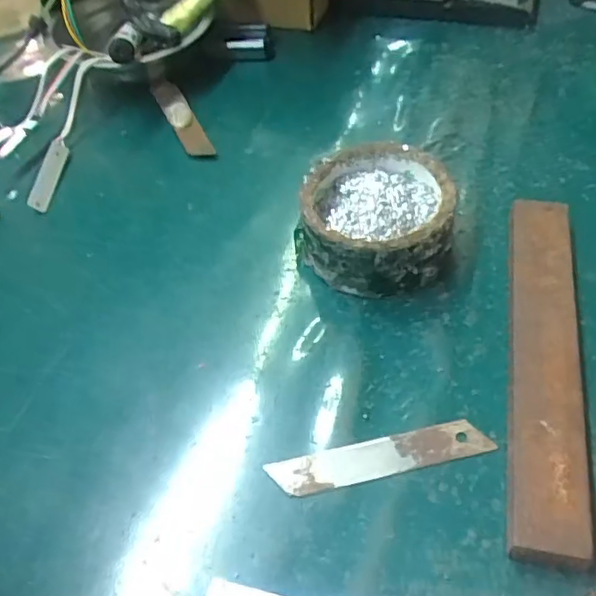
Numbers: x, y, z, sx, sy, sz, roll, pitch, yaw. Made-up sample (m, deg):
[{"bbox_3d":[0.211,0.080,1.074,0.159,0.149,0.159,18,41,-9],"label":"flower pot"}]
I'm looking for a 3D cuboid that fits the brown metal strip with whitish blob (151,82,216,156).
[{"bbox_3d":[-0.084,-0.131,0.444,0.019,0.009,0.093,-22,53,-11],"label":"brown metal strip with whitish blob"}]

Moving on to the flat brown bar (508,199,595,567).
[{"bbox_3d":[0.118,0.028,0.295,0.031,0.018,0.196,7,53,11],"label":"flat brown bar"}]

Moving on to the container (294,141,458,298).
[{"bbox_3d":[0.042,-0.044,0.342,0.083,0.045,0.078,-3,51,4],"label":"container"}]

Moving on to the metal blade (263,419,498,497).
[{"bbox_3d":[0.037,0.072,0.278,0.099,0.004,0.018,-12,51,-4],"label":"metal blade"}]

